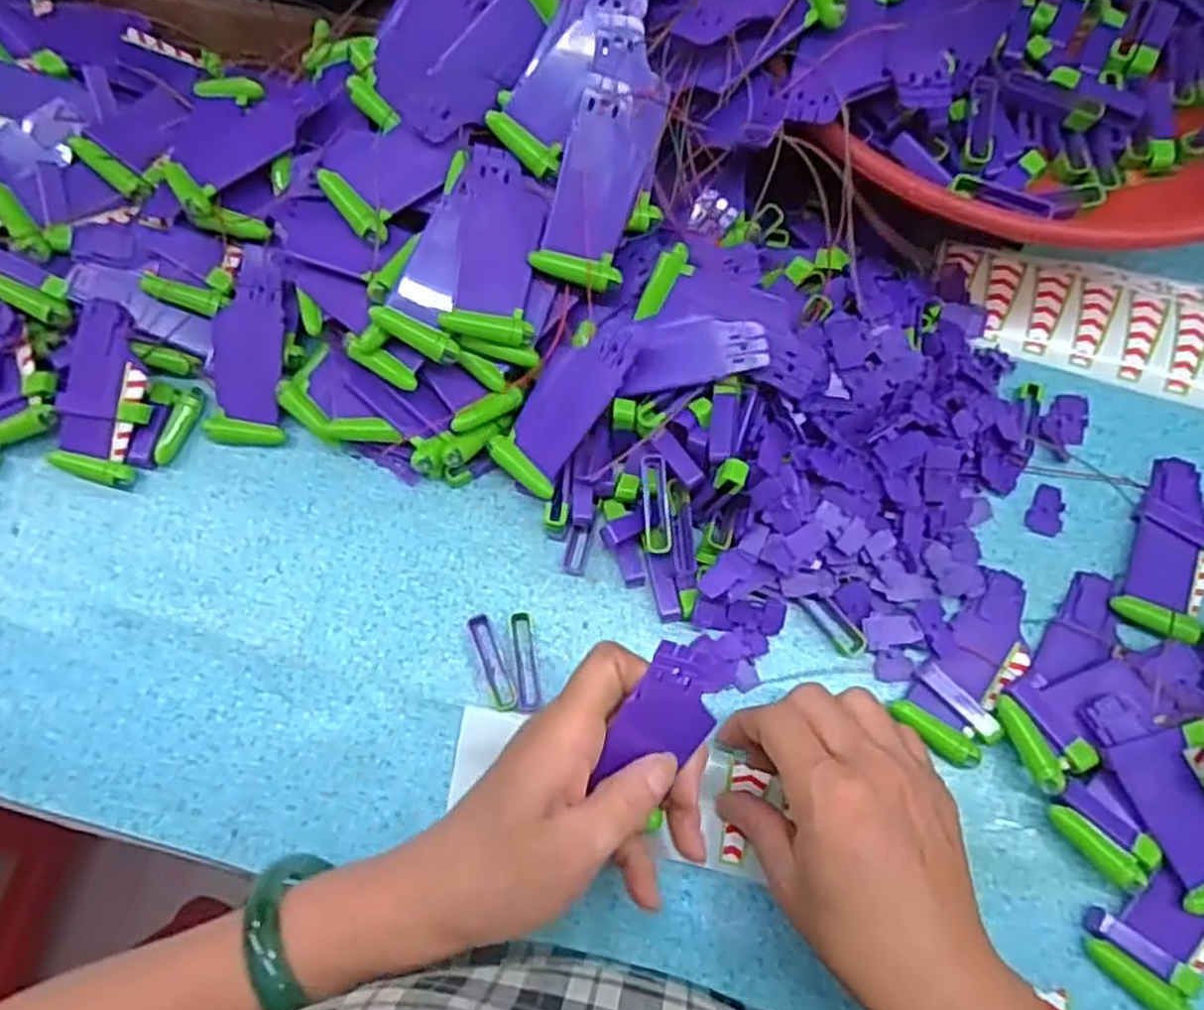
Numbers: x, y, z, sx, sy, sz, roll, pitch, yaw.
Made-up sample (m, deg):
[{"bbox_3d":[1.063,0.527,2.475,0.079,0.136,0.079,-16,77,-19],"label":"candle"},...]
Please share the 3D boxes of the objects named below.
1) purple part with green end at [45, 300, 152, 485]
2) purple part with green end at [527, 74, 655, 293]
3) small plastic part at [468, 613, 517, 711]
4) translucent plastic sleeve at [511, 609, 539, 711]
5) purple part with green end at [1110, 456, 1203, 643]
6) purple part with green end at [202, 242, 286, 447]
[{"bbox_3d":[-0.256,-0.057,0.402,0.046,0.009,0.090,10,97,5],"label":"purple part with green end"},{"bbox_3d":[-0.002,-0.148,0.364,0.038,0.010,0.089,15,101,7],"label":"purple part with green end"},{"bbox_3d":[-0.054,0.076,0.379,0.012,0.006,0.047,-21,73,-5],"label":"small plastic part"},{"bbox_3d":[-0.037,0.075,0.378,0.010,0.006,0.047,-6,72,0],"label":"translucent plastic sleeve"},{"bbox_3d":[0.277,0.020,0.376,0.040,0.021,0.094,26,75,10],"label":"purple part with green end"},{"bbox_3d":[-0.183,-0.082,0.409,0.039,0.010,0.101,9,96,5],"label":"purple part with green end"}]

